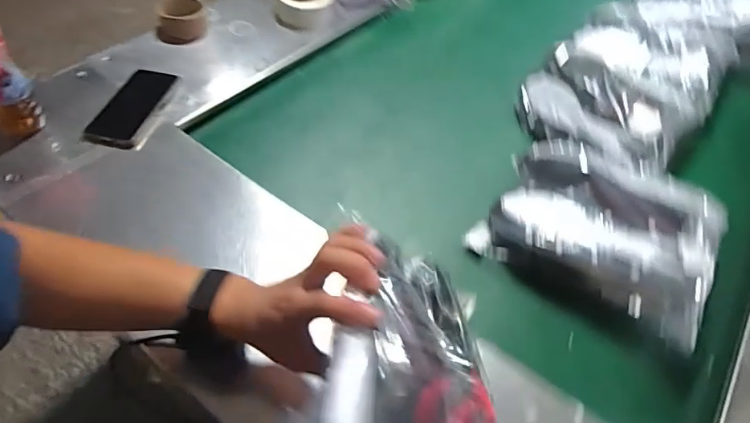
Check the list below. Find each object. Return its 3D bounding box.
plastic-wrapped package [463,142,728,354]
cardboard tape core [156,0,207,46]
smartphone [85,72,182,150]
[{"bbox_3d":[0.299,0.020,0.632,0.269,0.079,0.206,30,54,19],"label":"plastic-wrapped package"},{"bbox_3d":[-0.362,-0.357,0.884,0.094,0.052,0.087,-14,53,-16],"label":"cardboard tape core"},{"bbox_3d":[-0.378,-0.165,0.751,0.089,0.016,0.173,11,51,4],"label":"smartphone"}]

